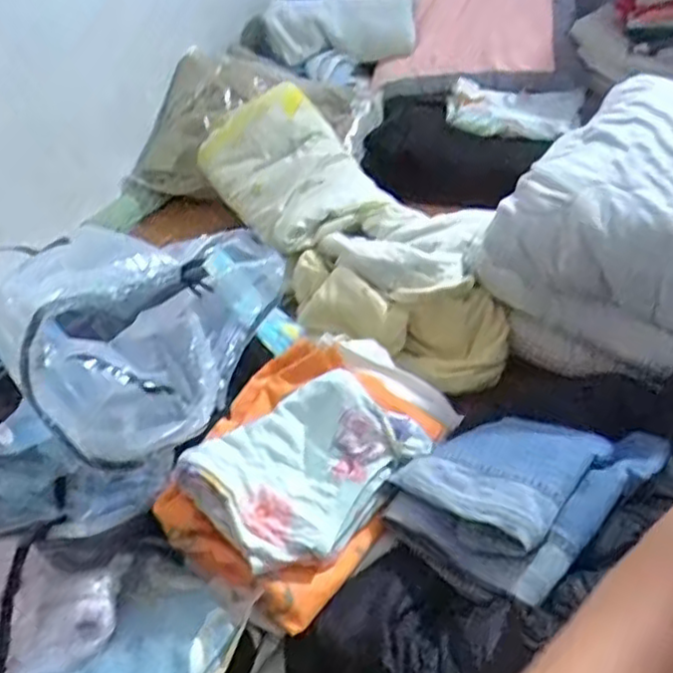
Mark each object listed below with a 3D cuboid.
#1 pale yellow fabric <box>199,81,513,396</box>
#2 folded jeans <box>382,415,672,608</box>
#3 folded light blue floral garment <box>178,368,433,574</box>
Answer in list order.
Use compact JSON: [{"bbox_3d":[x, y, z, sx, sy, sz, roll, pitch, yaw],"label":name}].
[{"bbox_3d":[-0.003,-0.180,1.129,0.249,0.158,0.711,-19,42,-14],"label":"pale yellow fabric"},{"bbox_3d":[0.189,0.136,0.704,0.245,0.079,0.182,-35,48,-29],"label":"folded jeans"},{"bbox_3d":[-0.030,0.121,0.698,0.160,0.062,0.218,37,39,18],"label":"folded light blue floral garment"}]

